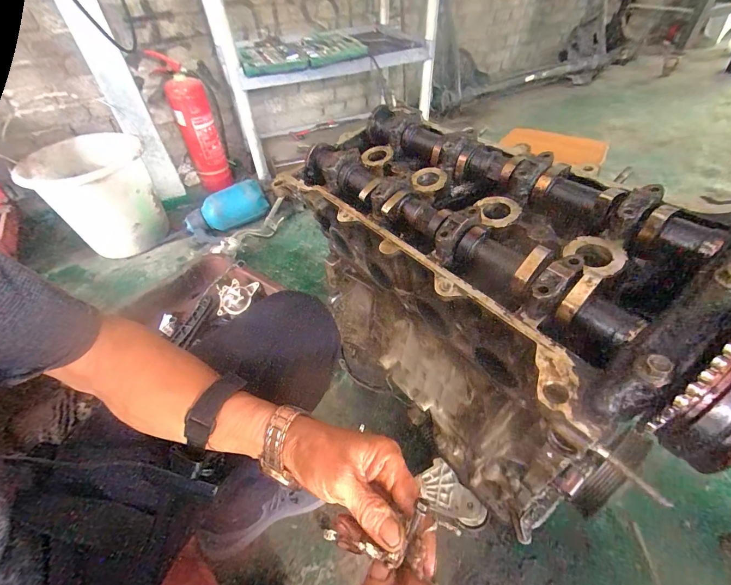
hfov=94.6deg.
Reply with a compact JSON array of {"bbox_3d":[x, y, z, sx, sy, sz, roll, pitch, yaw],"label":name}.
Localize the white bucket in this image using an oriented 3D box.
[{"bbox_3d":[-0.837,-0.302,1.108,0.310,0.311,0.276,1,45,5],"label":"white bucket"}]

